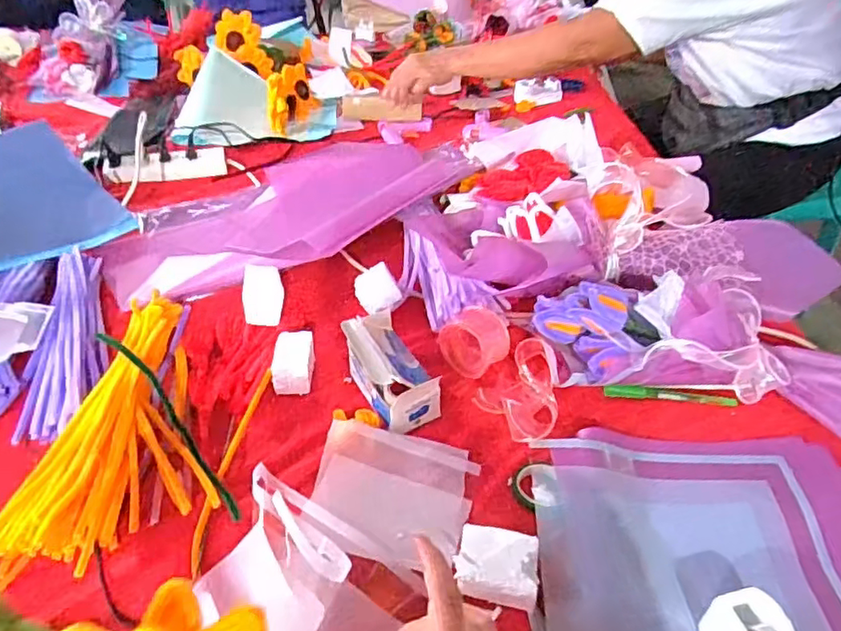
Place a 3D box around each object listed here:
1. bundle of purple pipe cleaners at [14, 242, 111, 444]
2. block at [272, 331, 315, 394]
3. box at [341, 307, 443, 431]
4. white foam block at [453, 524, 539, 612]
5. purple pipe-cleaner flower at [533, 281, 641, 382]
[{"bbox_3d":[-0.409,0.022,0.693,0.084,0.037,0.301,-8,41,-10],"label":"bundle of purple pipe cleaners"},{"bbox_3d":[-0.142,0.057,0.664,0.042,0.046,0.070,0,41,-1],"label":"block"},{"bbox_3d":[-0.034,0.053,0.630,0.068,0.074,0.120,-22,46,-25],"label":"box"},{"bbox_3d":[0.065,0.211,0.492,0.066,0.031,0.053,5,41,5],"label":"white foam block"},{"bbox_3d":[0.181,0.015,0.648,0.114,0.082,0.079,11,42,12],"label":"purple pipe-cleaner flower"}]

